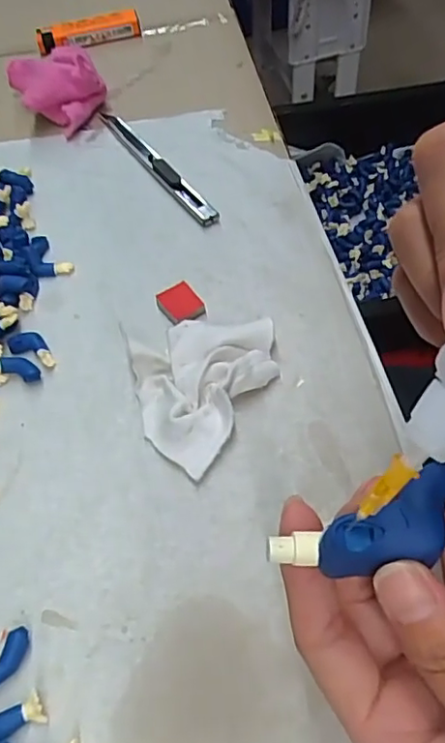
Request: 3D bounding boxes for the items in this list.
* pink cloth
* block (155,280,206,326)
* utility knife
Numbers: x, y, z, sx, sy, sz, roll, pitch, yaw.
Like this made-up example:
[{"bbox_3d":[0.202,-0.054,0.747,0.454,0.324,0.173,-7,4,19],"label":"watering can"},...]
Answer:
[{"bbox_3d":[-0.111,-0.193,0.395,0.056,0.038,0.058,-21,57,-9],"label":"pink cloth"},{"bbox_3d":[-0.022,-0.035,0.303,0.019,0.005,0.023,-28,59,-14],"label":"block"},{"bbox_3d":[-0.043,-0.131,0.363,0.012,0.010,0.130,-31,60,-16],"label":"utility knife"}]

